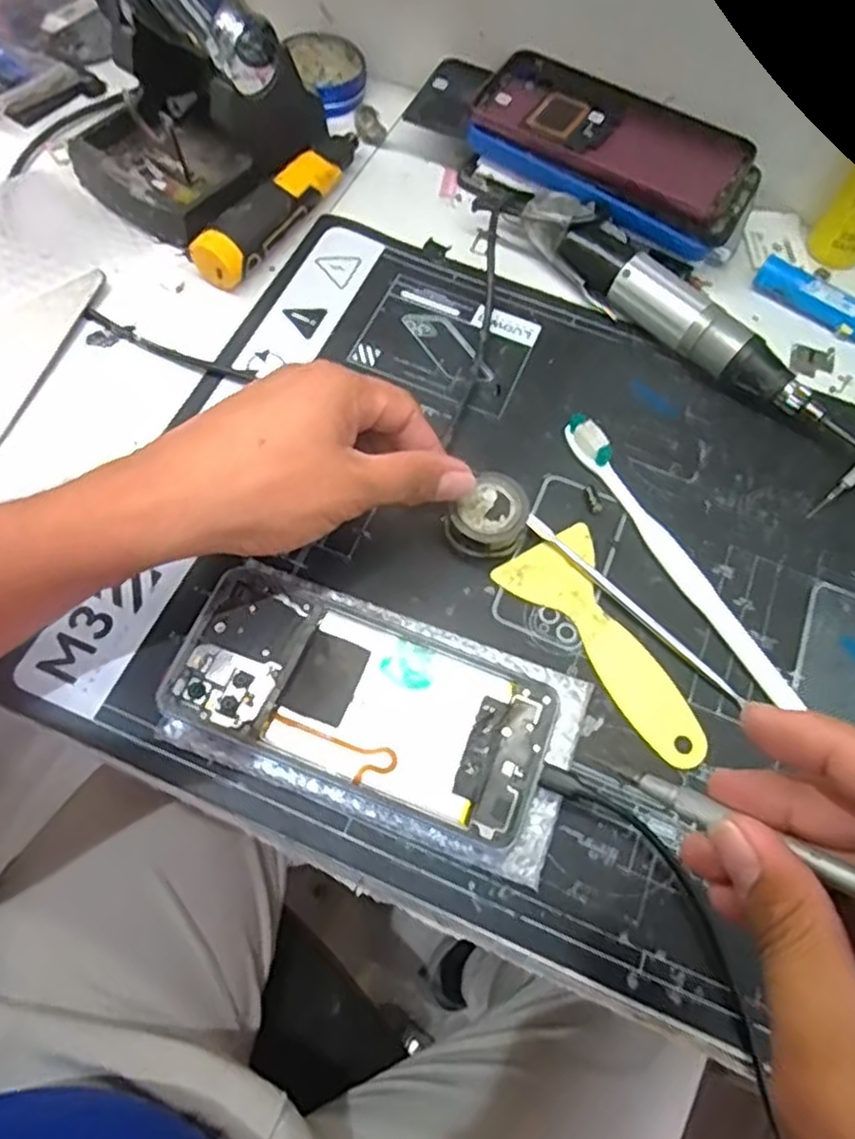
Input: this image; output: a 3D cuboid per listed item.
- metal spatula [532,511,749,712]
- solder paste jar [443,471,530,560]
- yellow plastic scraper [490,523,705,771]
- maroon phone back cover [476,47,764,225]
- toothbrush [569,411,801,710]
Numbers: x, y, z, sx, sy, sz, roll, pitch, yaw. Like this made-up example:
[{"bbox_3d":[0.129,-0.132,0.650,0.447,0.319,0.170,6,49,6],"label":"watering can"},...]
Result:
[{"bbox_3d":[0.101,0.019,0.361,0.134,0.004,0.006,43,70,13],"label":"metal spatula"},{"bbox_3d":[0.032,-0.025,0.363,0.039,0.023,0.033,-37,72,-18],"label":"solder paste jar"},{"bbox_3d":[0.087,0.037,0.349,0.050,0.004,0.123,-29,69,-15],"label":"yellow plastic scraper"},{"bbox_3d":[0.117,-0.272,0.454,0.167,0.006,0.084,32,68,11],"label":"maroon phone back cover"},{"bbox_3d":[0.126,-0.009,0.367,0.015,0.018,0.176,-28,69,-15],"label":"toothbrush"}]

